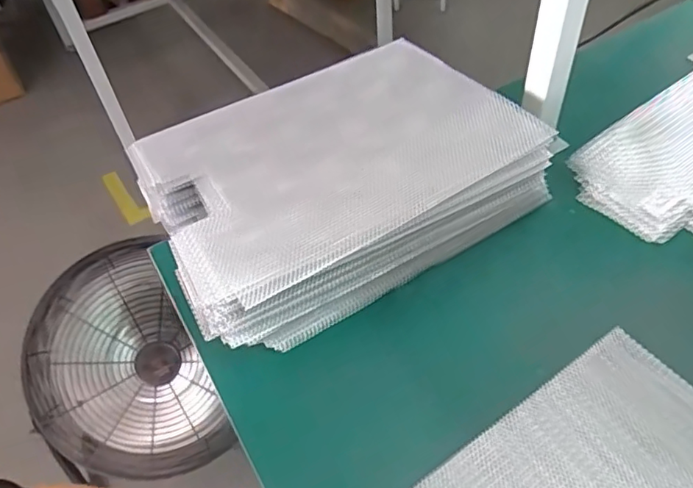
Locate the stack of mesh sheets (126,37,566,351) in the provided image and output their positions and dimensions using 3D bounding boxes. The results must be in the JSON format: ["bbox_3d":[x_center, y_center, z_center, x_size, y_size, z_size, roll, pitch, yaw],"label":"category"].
[{"bbox_3d":[-0.017,-0.065,0.578,0.345,0.116,0.258,-26,51,-15],"label":"stack of mesh sheets"}]

